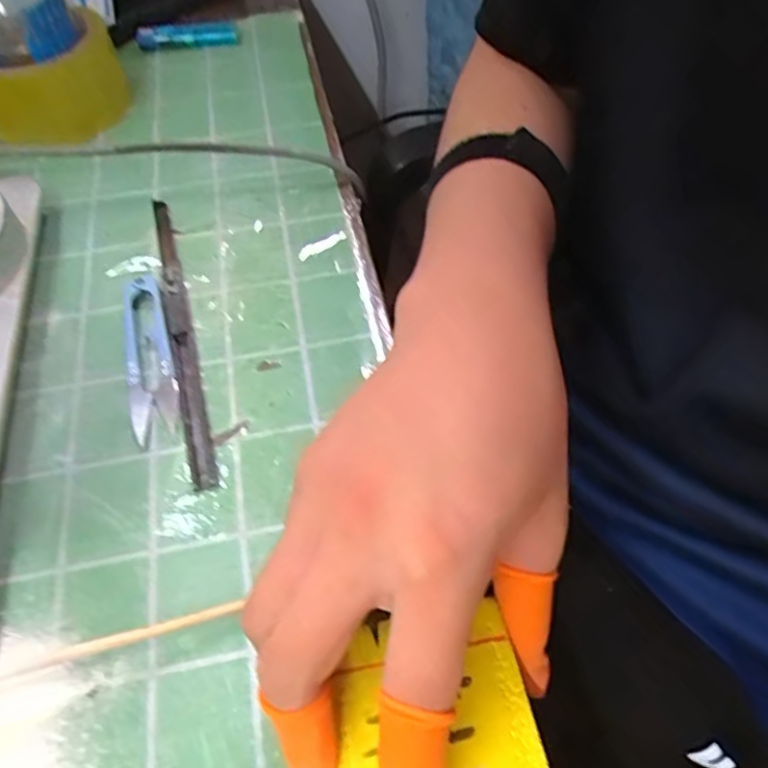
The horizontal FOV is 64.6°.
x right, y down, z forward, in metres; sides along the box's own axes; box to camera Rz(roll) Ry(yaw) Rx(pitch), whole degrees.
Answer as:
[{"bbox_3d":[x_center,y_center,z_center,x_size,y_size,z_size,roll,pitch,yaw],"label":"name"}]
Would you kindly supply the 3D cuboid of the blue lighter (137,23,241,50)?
[{"bbox_3d":[-0.156,-0.275,0.479,0.079,0.016,0.015,-5,56,1],"label":"blue lighter"}]

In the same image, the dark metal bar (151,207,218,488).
[{"bbox_3d":[-0.109,-0.033,0.323,0.011,0.009,0.195,-15,57,-8],"label":"dark metal bar"}]

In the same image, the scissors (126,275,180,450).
[{"bbox_3d":[-0.122,-0.017,0.310,0.022,0.010,0.099,-15,57,-8],"label":"scissors"}]

